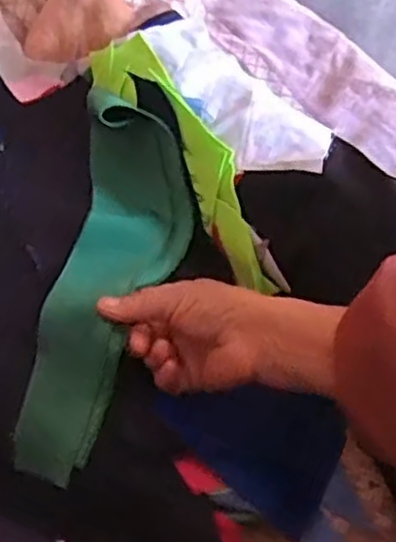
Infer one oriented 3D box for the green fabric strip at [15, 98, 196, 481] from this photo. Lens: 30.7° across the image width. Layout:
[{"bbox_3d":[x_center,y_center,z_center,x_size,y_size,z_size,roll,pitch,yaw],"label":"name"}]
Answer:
[{"bbox_3d":[-0.067,-0.001,0.521,0.093,0.059,0.291,12,66,5],"label":"green fabric strip"}]

